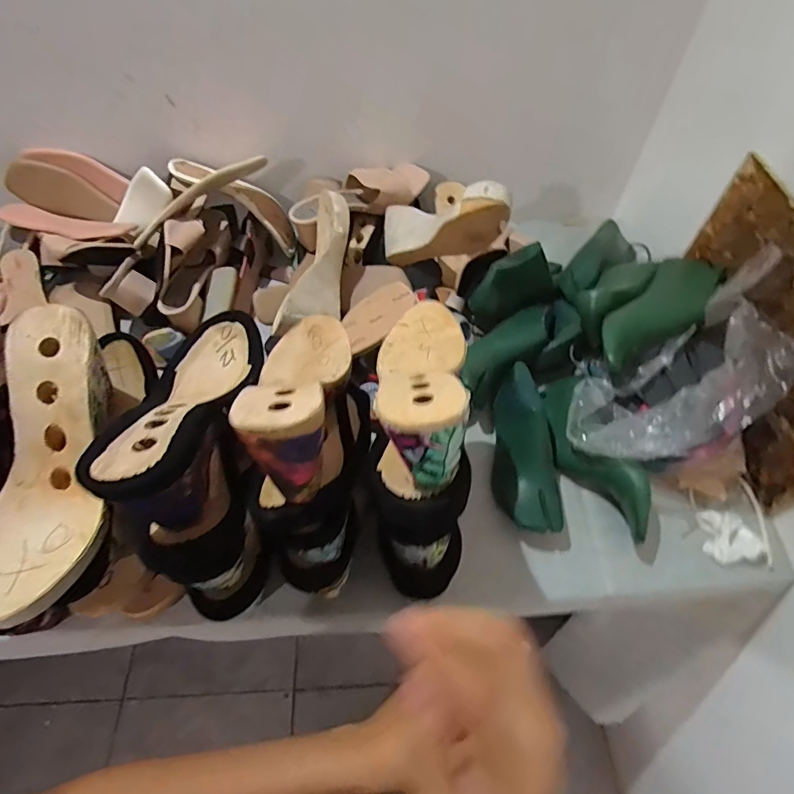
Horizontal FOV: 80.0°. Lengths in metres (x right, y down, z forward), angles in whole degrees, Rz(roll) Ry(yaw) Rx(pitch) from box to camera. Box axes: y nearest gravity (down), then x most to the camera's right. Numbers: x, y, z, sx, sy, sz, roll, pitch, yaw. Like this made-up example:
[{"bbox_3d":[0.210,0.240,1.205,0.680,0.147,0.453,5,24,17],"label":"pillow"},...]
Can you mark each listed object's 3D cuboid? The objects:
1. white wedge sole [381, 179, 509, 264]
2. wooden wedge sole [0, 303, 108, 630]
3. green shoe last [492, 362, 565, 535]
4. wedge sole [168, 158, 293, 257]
[{"bbox_3d":[0.062,-0.243,0.688,0.226,0.087,0.069,4,48,44],"label":"white wedge sole"},{"bbox_3d":[-0.270,0.043,0.360,0.083,0.048,0.234,0,79,0],"label":"wooden wedge sole"},{"bbox_3d":[0.164,0.061,0.605,0.076,0.077,0.213,-1,68,0],"label":"green shoe last"},{"bbox_3d":[-0.263,-0.330,0.800,0.216,0.051,0.063,31,58,-8],"label":"wedge sole"}]

